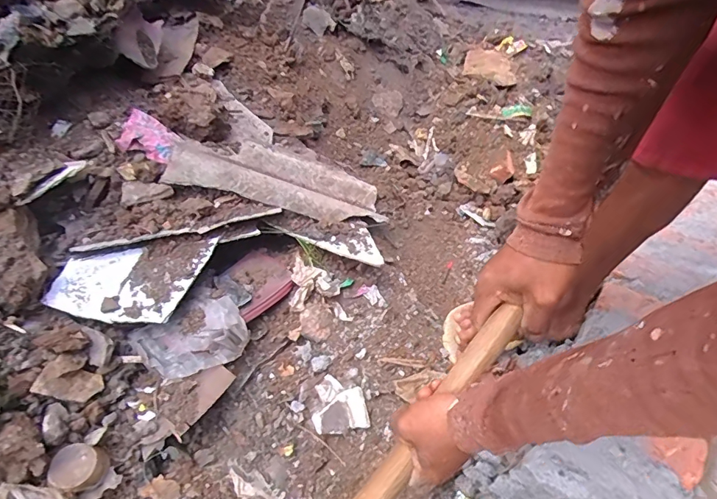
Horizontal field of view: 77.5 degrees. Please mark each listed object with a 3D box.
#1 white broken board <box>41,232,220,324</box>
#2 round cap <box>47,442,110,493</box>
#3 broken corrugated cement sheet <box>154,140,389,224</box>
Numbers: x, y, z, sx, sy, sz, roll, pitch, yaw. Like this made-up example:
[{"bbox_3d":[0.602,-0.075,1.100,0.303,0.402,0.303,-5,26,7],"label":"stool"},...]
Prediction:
[{"bbox_3d":[-0.278,0.042,0.558,0.194,0.011,0.107,-12,59,-14],"label":"white broken board"},{"bbox_3d":[-0.288,0.226,0.460,0.048,0.024,0.042,10,55,-7],"label":"round cap"},{"bbox_3d":[-0.113,-0.106,0.681,0.318,0.031,0.107,16,47,-20],"label":"broken corrugated cement sheet"}]

